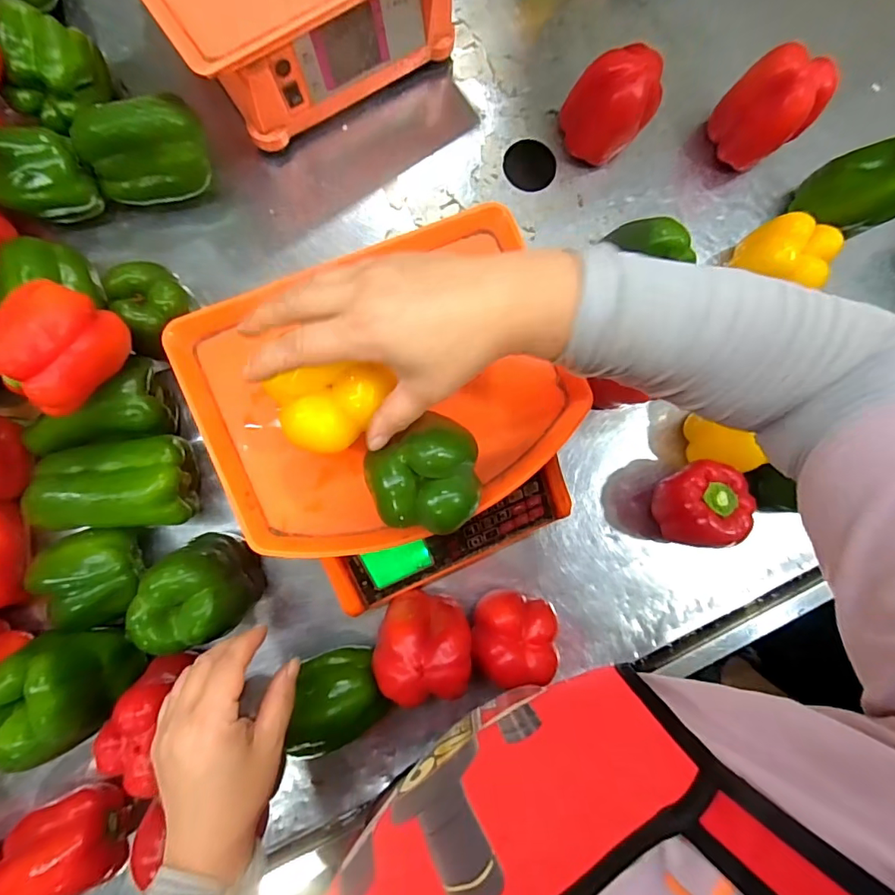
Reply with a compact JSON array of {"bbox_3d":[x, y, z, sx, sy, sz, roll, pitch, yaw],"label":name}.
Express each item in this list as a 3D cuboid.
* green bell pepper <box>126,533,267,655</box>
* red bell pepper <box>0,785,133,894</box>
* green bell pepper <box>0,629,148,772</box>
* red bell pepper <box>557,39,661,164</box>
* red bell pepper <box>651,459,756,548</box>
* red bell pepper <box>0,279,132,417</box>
[{"bbox_3d":[-0.209,0.119,0.427,0.072,0.119,0.078,0,86,-4],"label":"green bell pepper"},{"bbox_3d":[-0.324,0.336,0.412,0.095,0.080,0.073,-20,88,-5],"label":"red bell pepper"},{"bbox_3d":[-0.310,0.194,0.395,0.079,0.083,0.084,0,86,-7],"label":"green bell pepper"},{"bbox_3d":[0.165,-0.339,0.492,0.072,0.096,0.070,0,86,-4],"label":"red bell pepper"},{"bbox_3d":[0.249,0.056,0.484,0.077,0.084,0.083,0,86,-4],"label":"red bell pepper"},{"bbox_3d":[-0.295,-0.075,0.369,0.073,0.056,0.086,40,70,-22],"label":"red bell pepper"}]

